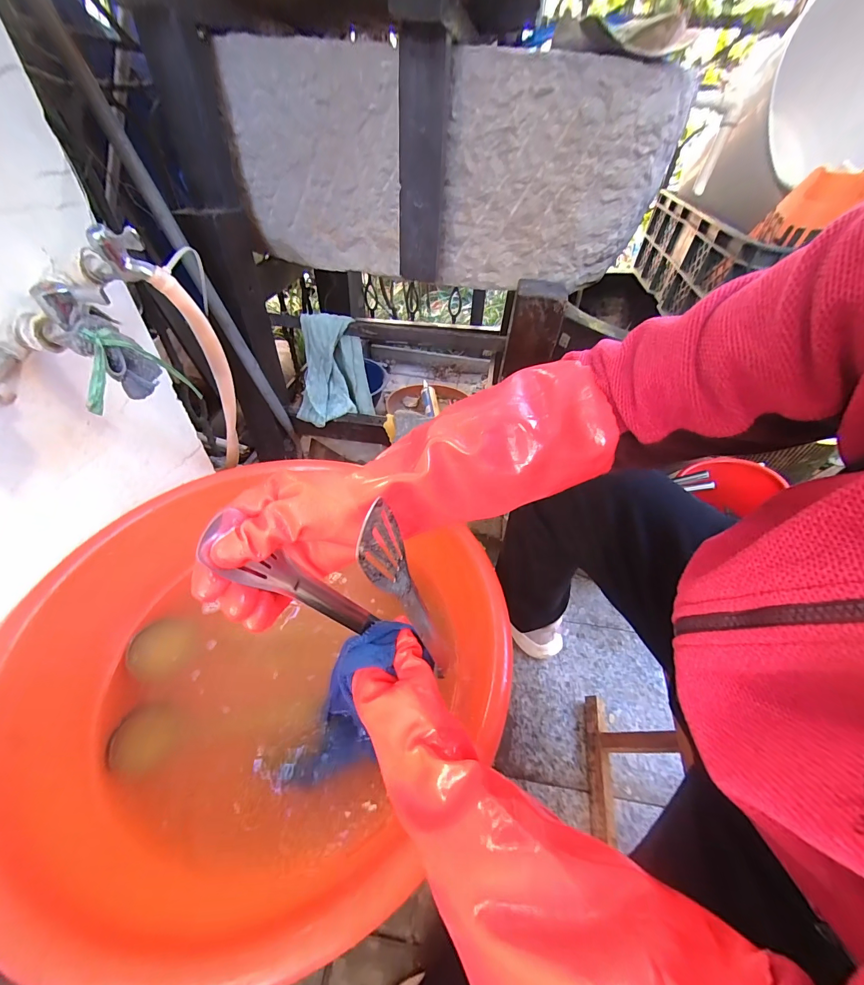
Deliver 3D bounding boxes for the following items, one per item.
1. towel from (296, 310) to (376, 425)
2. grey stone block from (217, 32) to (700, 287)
[{"bbox_3d":[-0.234,-0.282,0.877,0.175,0.224,0.093,-8,46,-11],"label":"towel"},{"bbox_3d":[0.022,-0.553,0.669,0.738,0.303,0.088,5,45,2],"label":"grey stone block"}]

